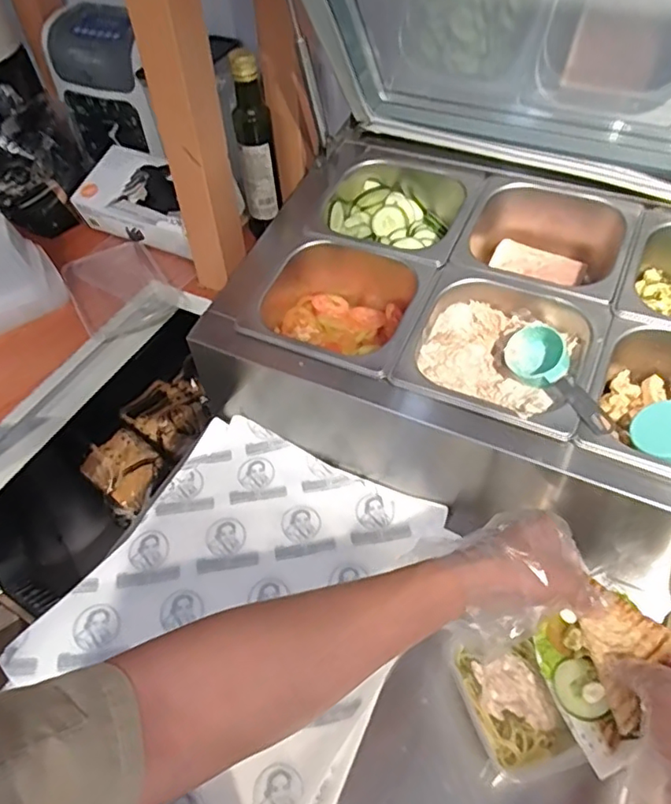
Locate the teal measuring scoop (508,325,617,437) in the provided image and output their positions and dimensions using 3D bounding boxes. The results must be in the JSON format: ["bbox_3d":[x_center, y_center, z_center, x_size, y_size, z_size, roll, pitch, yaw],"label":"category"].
[{"bbox_3d":[0.203,-0.020,0.539,0.057,0.032,0.134,-11,52,-5],"label":"teal measuring scoop"}]

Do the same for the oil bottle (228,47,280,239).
[{"bbox_3d":[-0.101,-0.321,0.745,0.049,0.228,0.042,-7,51,-2],"label":"oil bottle"}]

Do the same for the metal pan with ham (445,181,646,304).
[{"bbox_3d":[0.234,-0.171,0.657,0.174,0.086,0.163,19,55,18],"label":"metal pan with ham"}]

